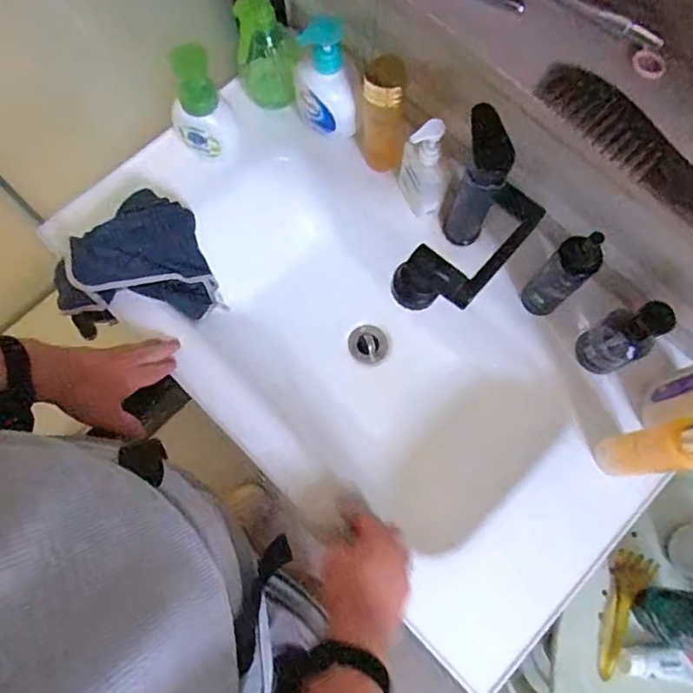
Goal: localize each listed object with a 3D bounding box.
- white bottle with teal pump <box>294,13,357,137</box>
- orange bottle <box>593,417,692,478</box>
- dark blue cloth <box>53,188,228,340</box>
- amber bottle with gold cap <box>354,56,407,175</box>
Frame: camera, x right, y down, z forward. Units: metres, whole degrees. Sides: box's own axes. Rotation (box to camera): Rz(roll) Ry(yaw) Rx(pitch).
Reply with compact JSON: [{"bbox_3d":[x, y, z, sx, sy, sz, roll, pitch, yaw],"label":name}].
[{"bbox_3d":[-0.027,-0.319,0.711,0.076,0.188,0.047,-4,75,-3],"label":"white bottle with teal pump"},{"bbox_3d":[0.321,0.108,0.591,0.038,0.176,0.048,-9,75,-4],"label":"orange bottle"},{"bbox_3d":[-0.281,-0.104,0.749,0.189,0.110,0.149,-18,76,-7],"label":"dark blue cloth"},{"bbox_3d":[0.043,-0.284,0.715,0.060,0.174,0.055,1,74,-1],"label":"amber bottle with gold cap"}]

